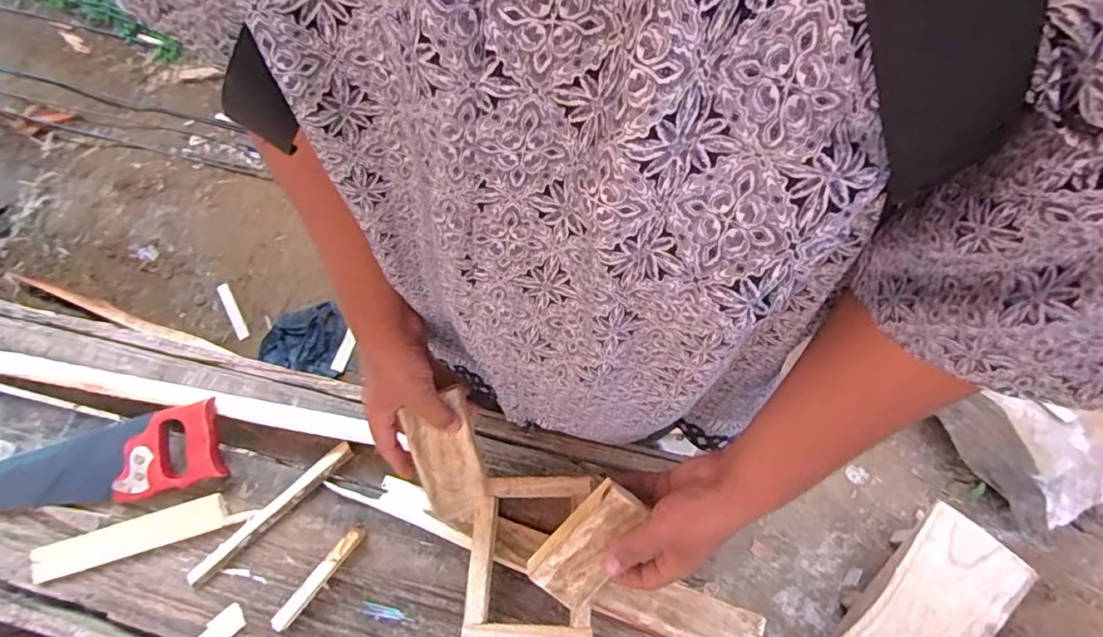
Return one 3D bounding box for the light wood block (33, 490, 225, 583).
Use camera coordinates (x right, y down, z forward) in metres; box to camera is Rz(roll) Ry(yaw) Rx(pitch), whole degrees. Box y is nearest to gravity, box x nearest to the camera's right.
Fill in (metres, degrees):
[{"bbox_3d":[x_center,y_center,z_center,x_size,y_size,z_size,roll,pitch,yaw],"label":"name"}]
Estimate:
[{"bbox_3d":[-0.480,0.248,0.616,0.223,0.018,0.038,-16,73,-3],"label":"light wood block"}]

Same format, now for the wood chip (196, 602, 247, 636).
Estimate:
[{"bbox_3d":[-0.356,0.335,0.582,0.059,0.006,0.028,-41,76,-10],"label":"wood chip"}]

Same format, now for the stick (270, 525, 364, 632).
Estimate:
[{"bbox_3d":[-0.248,0.275,0.580,0.016,0.025,0.122,37,78,12],"label":"stick"}]

